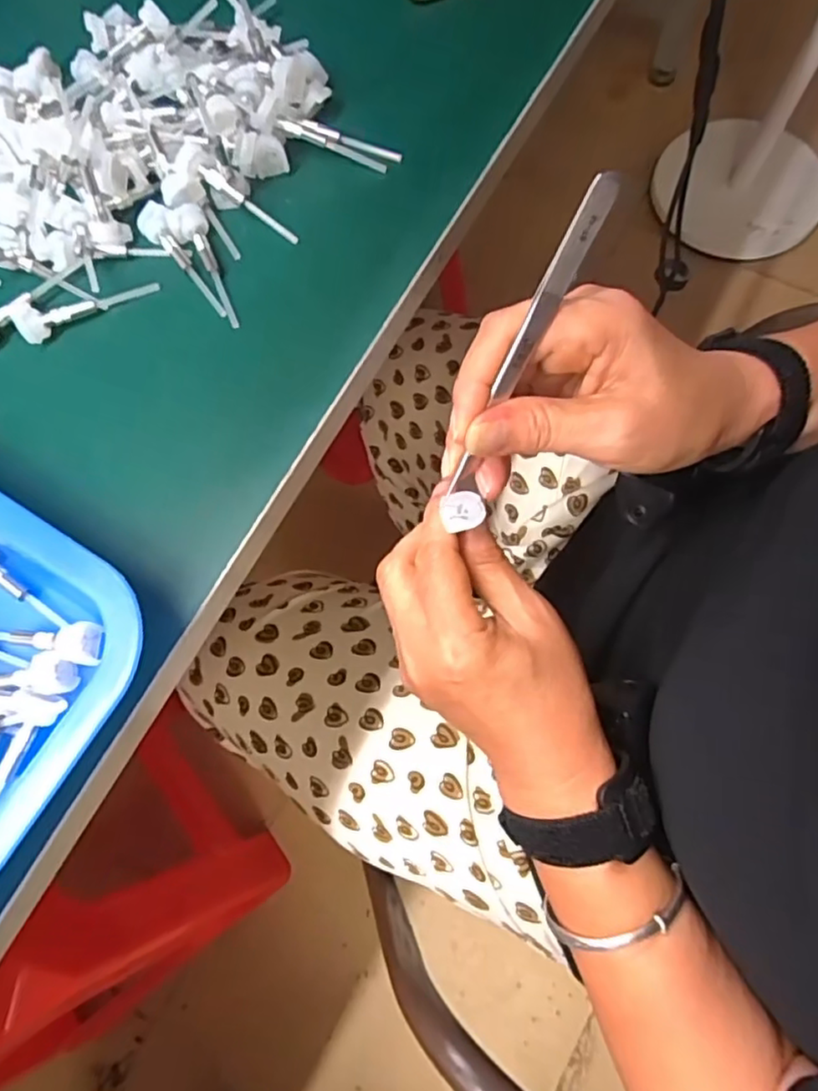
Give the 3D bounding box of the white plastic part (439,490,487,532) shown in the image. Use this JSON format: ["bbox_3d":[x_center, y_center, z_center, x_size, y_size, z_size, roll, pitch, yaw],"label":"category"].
[{"bbox_3d":[0.024,-0.016,0.271,0.018,0.004,0.016,-21,76,-4],"label":"white plastic part"}]

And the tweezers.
[{"bbox_3d":[0.043,-0.071,0.236,0.009,0.127,0.011,30,36,8],"label":"tweezers"}]

